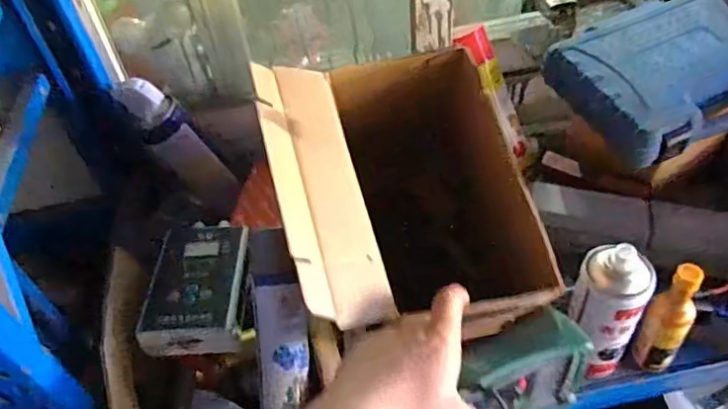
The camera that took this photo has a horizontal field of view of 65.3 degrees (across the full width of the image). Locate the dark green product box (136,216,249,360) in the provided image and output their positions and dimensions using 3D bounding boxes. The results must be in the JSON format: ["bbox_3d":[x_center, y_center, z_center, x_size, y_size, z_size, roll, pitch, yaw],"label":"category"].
[{"bbox_3d":[-0.174,0.083,0.601,0.095,0.026,0.161,-4,46,3],"label":"dark green product box"}]

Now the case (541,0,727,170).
[{"bbox_3d":[0.382,-0.165,0.703,0.257,0.080,0.199,-22,48,-13],"label":"case"}]

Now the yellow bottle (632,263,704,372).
[{"bbox_3d":[0.315,0.126,0.592,0.043,0.145,0.042,33,58,32],"label":"yellow bottle"}]

